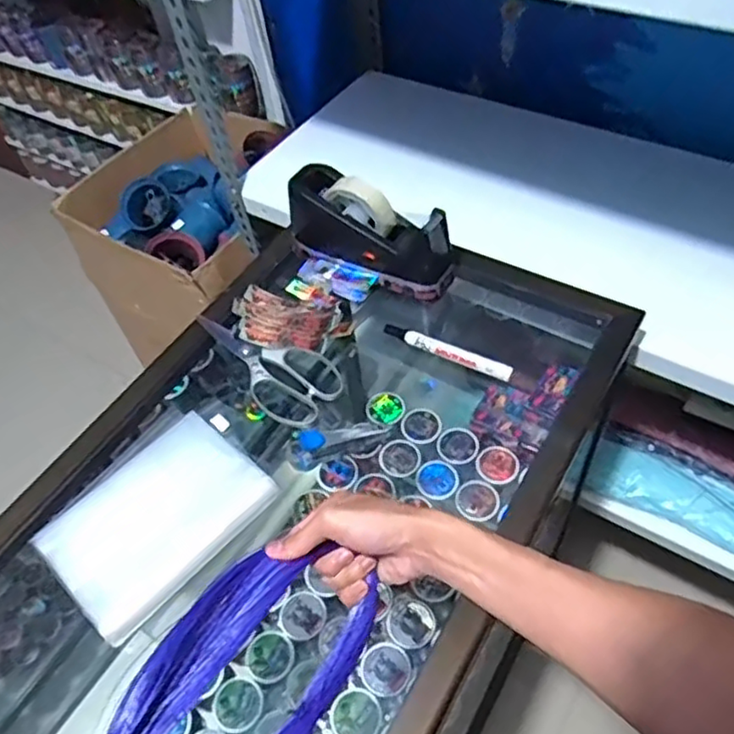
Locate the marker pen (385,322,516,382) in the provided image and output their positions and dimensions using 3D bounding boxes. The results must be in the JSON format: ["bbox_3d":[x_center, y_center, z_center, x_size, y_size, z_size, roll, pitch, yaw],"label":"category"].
[{"bbox_3d":[0.082,-0.017,0.693,0.149,0.021,0.017,24,58,23],"label":"marker pen"}]

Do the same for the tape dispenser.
[{"bbox_3d":[0.005,-0.156,0.745,0.205,0.117,0.071,28,59,9],"label":"tape dispenser"}]

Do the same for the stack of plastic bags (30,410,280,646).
[{"bbox_3d":[-0.196,0.140,0.610,0.129,0.029,0.185,35,63,28],"label":"stack of plastic bags"}]

